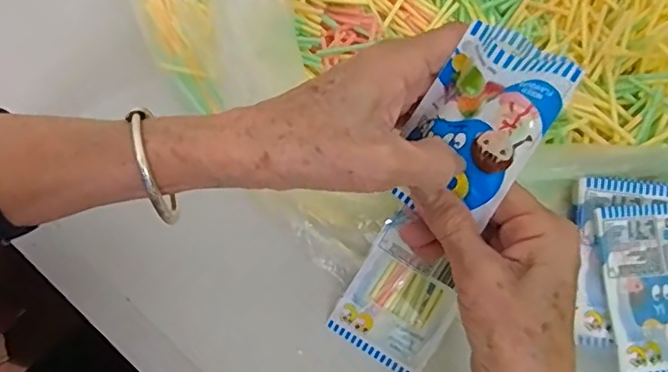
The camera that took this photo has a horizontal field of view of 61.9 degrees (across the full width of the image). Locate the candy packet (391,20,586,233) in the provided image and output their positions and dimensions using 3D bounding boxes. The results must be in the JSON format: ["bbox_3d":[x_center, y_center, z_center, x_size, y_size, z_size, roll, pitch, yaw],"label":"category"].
[{"bbox_3d":[0.065,-0.023,0.262,0.057,0.094,0.019,31,34,6],"label":"candy packet"}]

